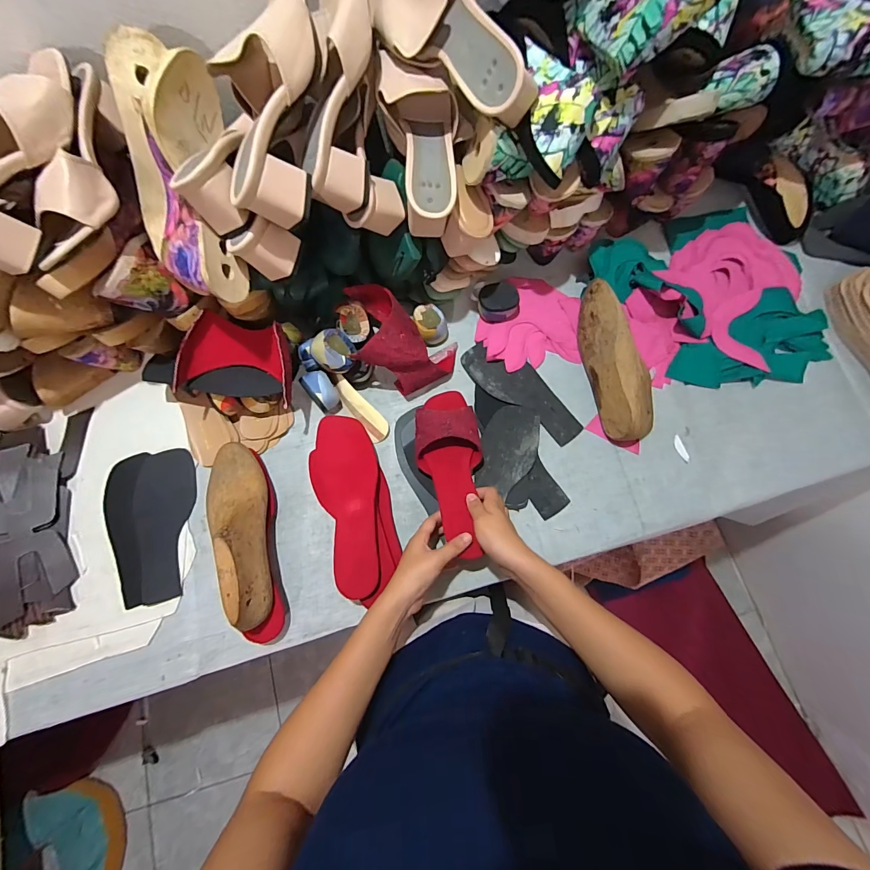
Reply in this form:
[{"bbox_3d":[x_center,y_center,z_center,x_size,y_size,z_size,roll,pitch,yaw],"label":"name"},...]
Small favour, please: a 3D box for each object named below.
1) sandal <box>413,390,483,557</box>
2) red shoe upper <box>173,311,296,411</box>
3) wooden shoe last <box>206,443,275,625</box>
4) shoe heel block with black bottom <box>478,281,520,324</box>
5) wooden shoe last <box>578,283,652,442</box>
[{"bbox_3d":[0.021,0.045,0.526,0.088,0.054,0.241,-6,64,-1],"label":"sandal"},{"bbox_3d":[-0.268,-0.101,0.519,0.154,0.061,0.104,4,77,1],"label":"red shoe upper"},{"bbox_3d":[-0.255,0.120,0.474,0.069,0.072,0.227,-16,77,-3],"label":"wooden shoe last"},{"bbox_3d":[0.100,-0.209,0.596,0.067,0.037,0.060,15,77,4],"label":"shoe heel block with black bottom"},{"bbox_3d":[0.273,-0.114,0.557,0.076,0.072,0.237,-11,77,-2],"label":"wooden shoe last"}]

